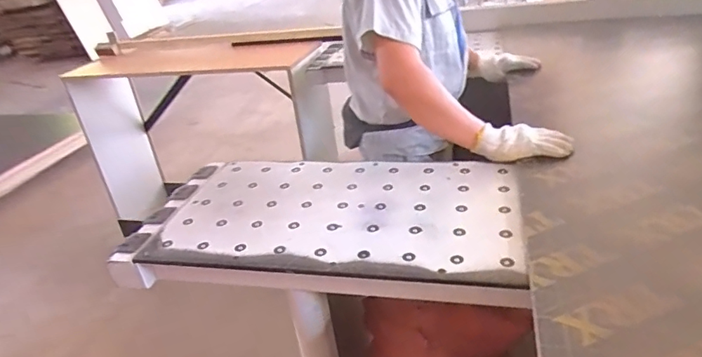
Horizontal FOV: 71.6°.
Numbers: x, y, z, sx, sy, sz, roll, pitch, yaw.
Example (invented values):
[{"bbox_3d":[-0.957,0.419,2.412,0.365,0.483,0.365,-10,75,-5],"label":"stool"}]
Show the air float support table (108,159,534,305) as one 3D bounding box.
[{"bbox_3d":[-0.055,0.083,0.990,0.740,0.061,0.410,0,28,13],"label":"air float support table"}]

